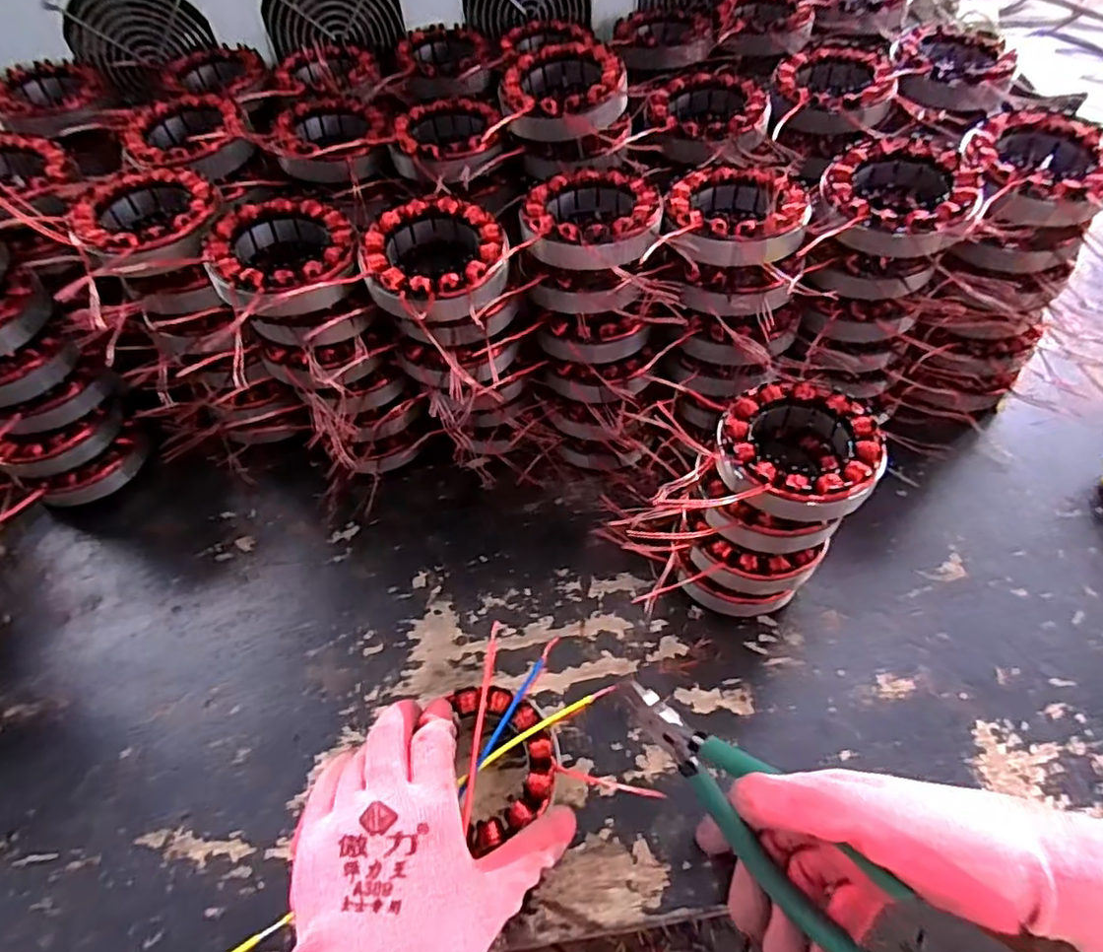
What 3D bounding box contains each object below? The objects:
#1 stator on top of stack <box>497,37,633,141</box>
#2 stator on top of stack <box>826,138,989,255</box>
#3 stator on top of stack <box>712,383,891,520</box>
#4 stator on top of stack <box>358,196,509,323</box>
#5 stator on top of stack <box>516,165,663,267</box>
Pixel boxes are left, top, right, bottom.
[{"bbox_3d":[0.008,-0.267,0.436,0.083,0.031,0.084,-8,55,-3],"label":"stator on top of stack"},{"bbox_3d":[0.213,-0.171,0.383,0.088,0.027,0.084,15,57,12],"label":"stator on top of stack"},{"bbox_3d":[0.138,-0.018,0.356,0.087,0.025,0.089,7,56,7],"label":"stator on top of stack"},{"bbox_3d":[-0.071,-0.131,0.379,0.091,0.027,0.085,-1,55,1],"label":"stator on top of stack"},{"bbox_3d":[0.026,-0.163,0.392,0.085,0.021,0.085,15,57,12],"label":"stator on top of stack"}]

